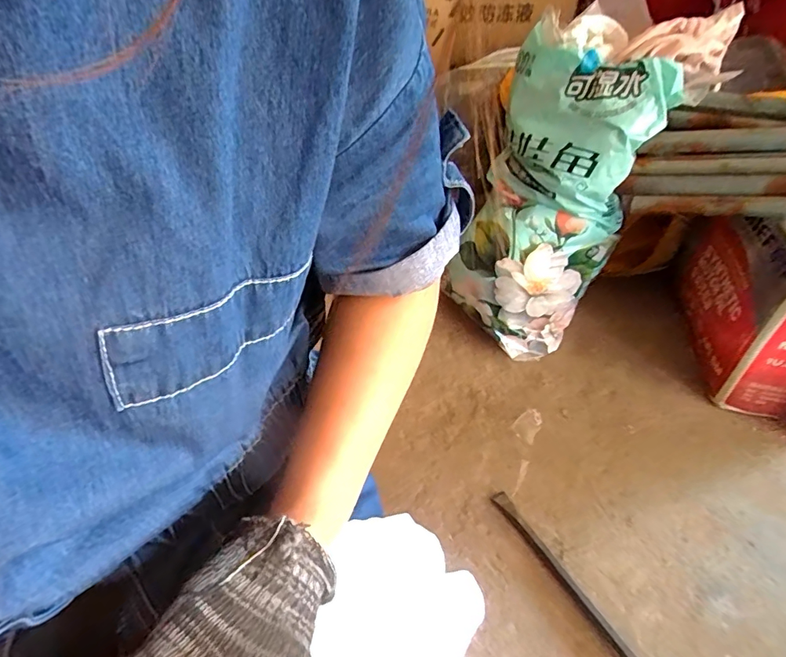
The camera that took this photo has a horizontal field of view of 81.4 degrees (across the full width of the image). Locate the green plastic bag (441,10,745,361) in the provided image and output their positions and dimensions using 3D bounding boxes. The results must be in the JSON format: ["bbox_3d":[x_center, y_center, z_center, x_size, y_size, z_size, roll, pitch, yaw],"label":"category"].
[{"bbox_3d":[0.300,-0.246,0.829,0.214,0.610,0.241,-10,39,-38],"label":"green plastic bag"}]

